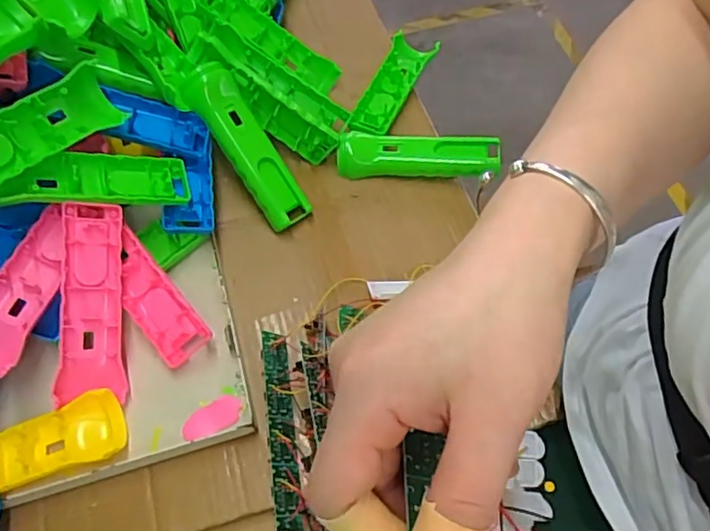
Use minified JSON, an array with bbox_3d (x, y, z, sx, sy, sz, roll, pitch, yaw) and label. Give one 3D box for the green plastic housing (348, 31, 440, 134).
[{"bbox_3d":[0.037,-0.192,0.623,0.045,0.023,0.143,25,62,13],"label":"green plastic housing"}]

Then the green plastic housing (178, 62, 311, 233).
[{"bbox_3d":[-0.094,-0.105,0.523,0.045,0.019,0.152,-37,102,-21],"label":"green plastic housing"}]

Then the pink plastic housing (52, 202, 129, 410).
[{"bbox_3d":[-0.200,0.027,0.446,0.047,0.014,0.146,-1,88,-29],"label":"pink plastic housing"}]

